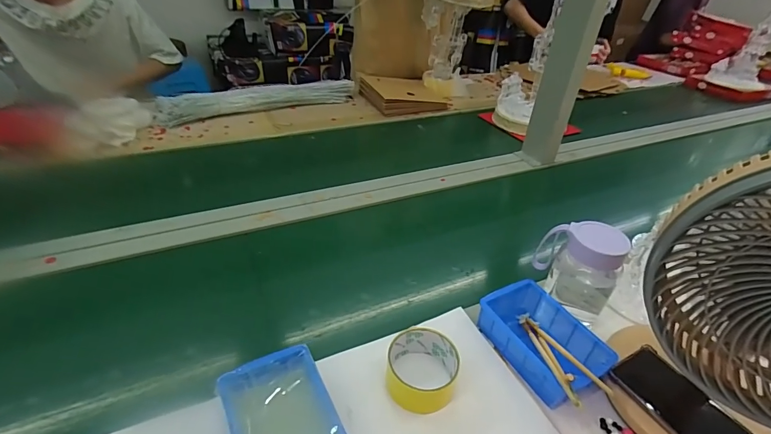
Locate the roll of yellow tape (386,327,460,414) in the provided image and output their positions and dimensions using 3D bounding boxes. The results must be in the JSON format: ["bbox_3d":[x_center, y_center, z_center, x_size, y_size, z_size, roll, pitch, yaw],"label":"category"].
[{"bbox_3d":[0.045,0.175,0.457,0.082,0.044,0.080,3,35,-2],"label":"roll of yellow tape"}]

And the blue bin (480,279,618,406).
[{"bbox_3d":[0.197,0.154,0.495,0.095,0.048,0.150,-17,40,-26],"label":"blue bin"}]

